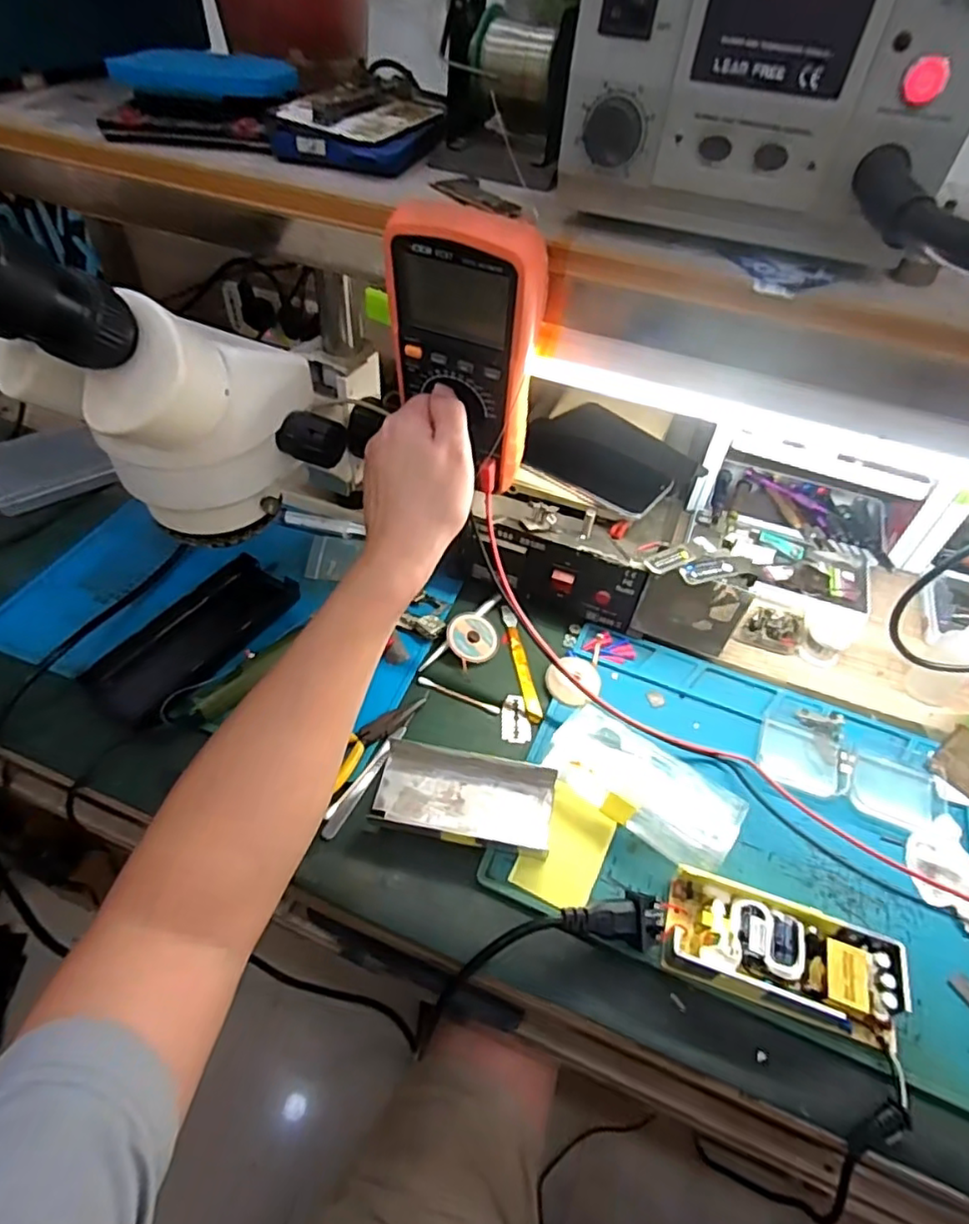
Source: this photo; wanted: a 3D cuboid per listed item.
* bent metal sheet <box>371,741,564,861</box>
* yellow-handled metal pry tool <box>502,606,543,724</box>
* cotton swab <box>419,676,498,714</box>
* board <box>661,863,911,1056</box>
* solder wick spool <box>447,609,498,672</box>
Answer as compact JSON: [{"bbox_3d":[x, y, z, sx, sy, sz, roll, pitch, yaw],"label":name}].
[{"bbox_3d":[-0.013,0.130,0.440,0.123,0.009,0.069,8,50,3],"label":"bent metal sheet"},{"bbox_3d":[0.031,0.041,0.529,0.012,0.004,0.122,-5,50,-8],"label":"yellow-handled metal pry tool"},{"bbox_3d":[-0.021,0.068,0.503,0.070,0.004,0.006,19,51,12],"label":"cotton swab"},{"bbox_3d":[0.178,0.205,0.374,0.131,0.027,0.064,15,50,9],"label":"board"},{"bbox_3d":[-0.009,0.022,0.531,0.044,0.006,0.049,-24,70,-22],"label":"solder wick spool"}]

